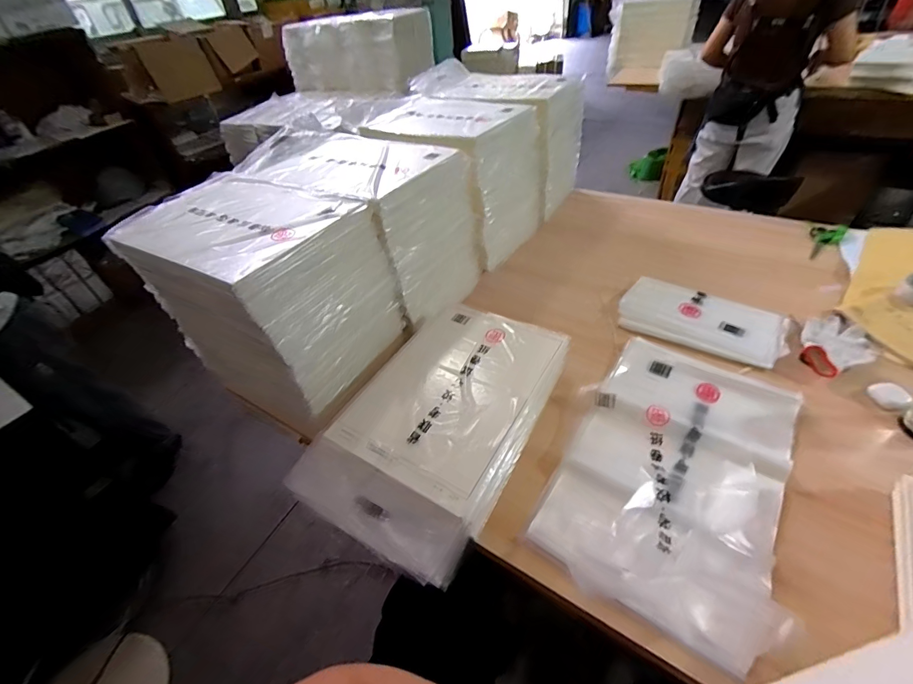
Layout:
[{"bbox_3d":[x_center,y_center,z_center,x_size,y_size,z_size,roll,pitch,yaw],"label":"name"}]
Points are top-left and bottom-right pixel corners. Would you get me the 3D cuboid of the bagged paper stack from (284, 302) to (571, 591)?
[{"bbox_3d":[-0.020,0.130,0.697,0.281,0.093,0.480,20,51,25],"label":"bagged paper stack"}]

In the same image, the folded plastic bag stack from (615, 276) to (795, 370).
[{"bbox_3d":[0.531,-0.056,0.862,0.308,0.020,0.191,21,51,26],"label":"folded plastic bag stack"}]

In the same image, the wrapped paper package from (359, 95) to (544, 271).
[{"bbox_3d":[-0.023,-0.454,1.113,0.434,0.334,0.365,21,51,26],"label":"wrapped paper package"}]

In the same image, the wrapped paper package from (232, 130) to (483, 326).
[{"bbox_3d":[-0.227,-0.294,0.971,0.498,0.326,0.330,19,50,24],"label":"wrapped paper package"}]

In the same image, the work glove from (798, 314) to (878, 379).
[{"bbox_3d":[0.744,0.002,0.770,0.187,0.035,0.106,-37,52,-27],"label":"work glove"}]

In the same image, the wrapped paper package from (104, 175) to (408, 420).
[{"bbox_3d":[-0.383,-0.119,0.804,0.450,0.300,0.287,21,51,26],"label":"wrapped paper package"}]

